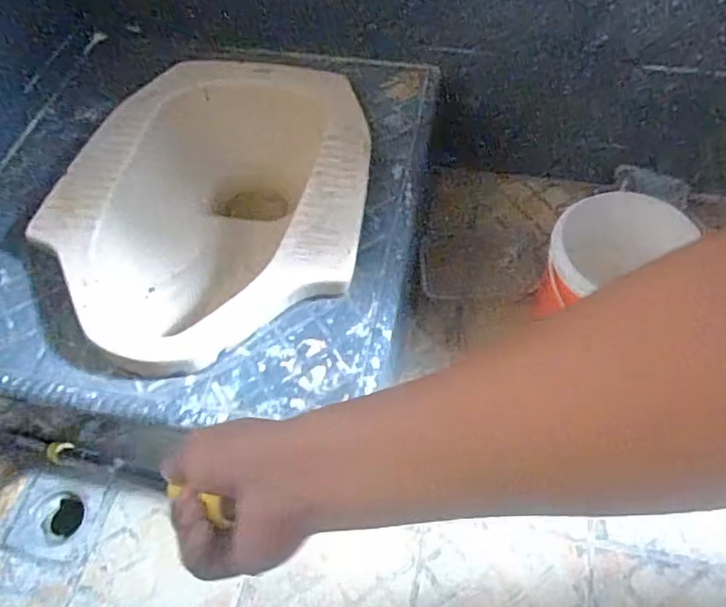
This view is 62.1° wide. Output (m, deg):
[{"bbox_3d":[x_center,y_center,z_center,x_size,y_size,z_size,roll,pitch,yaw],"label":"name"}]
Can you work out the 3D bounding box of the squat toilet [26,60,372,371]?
[{"bbox_3d":[-0.189,-0.104,0.816,0.380,0.186,0.468,-3,54,1],"label":"squat toilet"}]

